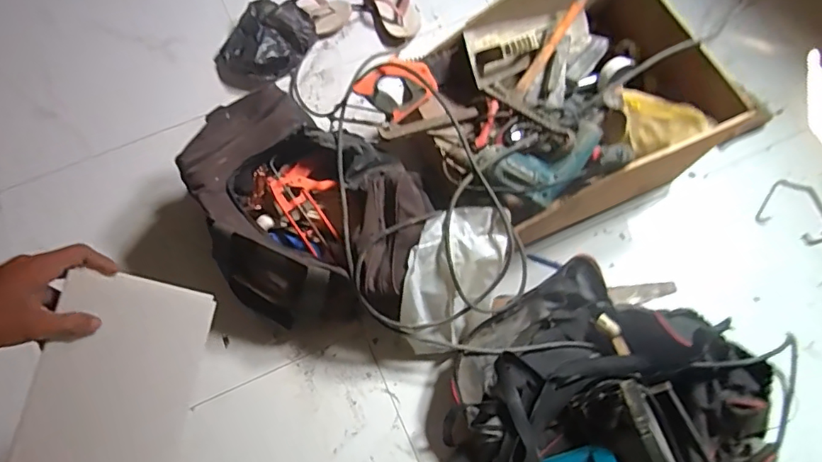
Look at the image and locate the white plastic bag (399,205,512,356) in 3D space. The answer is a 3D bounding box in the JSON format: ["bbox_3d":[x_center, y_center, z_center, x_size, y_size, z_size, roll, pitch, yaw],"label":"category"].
[{"bbox_3d":[0.074,0.089,0.933,0.153,0.159,0.242,20,72,7],"label":"white plastic bag"}]

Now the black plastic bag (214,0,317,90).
[{"bbox_3d":[-0.346,-0.437,1.222,0.178,0.084,0.231,40,76,13],"label":"black plastic bag"}]

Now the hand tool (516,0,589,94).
[{"bbox_3d":[0.279,-0.372,1.028,0.023,0.020,0.234,36,99,12],"label":"hand tool"}]

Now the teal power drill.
[{"bbox_3d":[0.223,-0.140,0.925,0.161,0.058,0.167,38,74,12],"label":"teal power drill"}]

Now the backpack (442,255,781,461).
[{"bbox_3d":[0.303,0.325,0.852,0.478,0.265,0.474,0,71,0],"label":"backpack"}]

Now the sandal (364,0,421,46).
[{"bbox_3d":[-0.053,-0.553,1.292,0.111,0.053,0.232,-25,73,-8],"label":"sandal"}]

